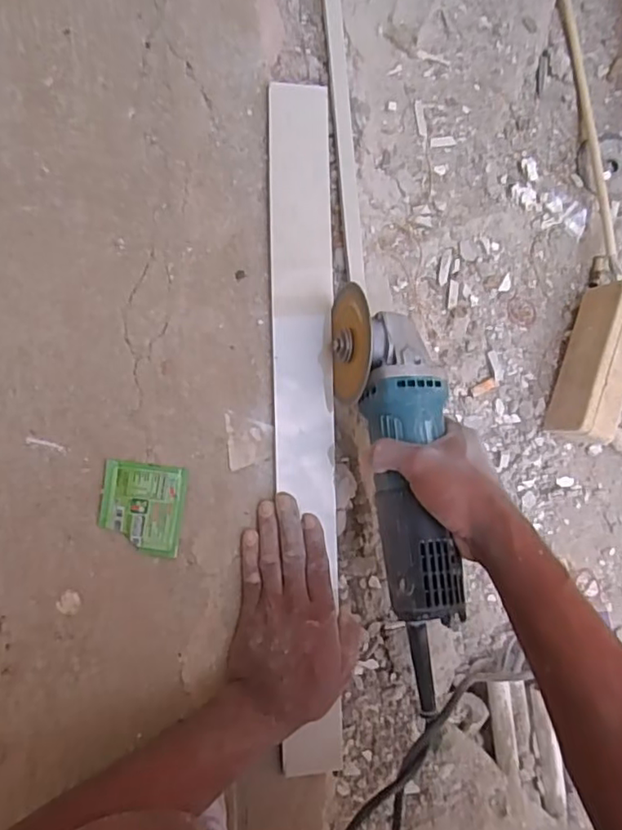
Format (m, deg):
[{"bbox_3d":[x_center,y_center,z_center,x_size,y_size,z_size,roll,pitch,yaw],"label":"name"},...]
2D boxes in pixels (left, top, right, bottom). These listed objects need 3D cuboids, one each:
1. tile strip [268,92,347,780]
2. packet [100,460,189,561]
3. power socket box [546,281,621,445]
[{"bbox_3d":[-0.004,0.004,0.523,0.056,0.009,0.594,-2,87,-5],"label":"tile strip"},{"bbox_3d":[-0.142,0.078,0.504,0.067,0.006,0.074,7,86,-5],"label":"packet"},{"bbox_3d":[0.284,-0.049,0.594,0.045,0.065,0.156,18,85,-4],"label":"power socket box"}]

